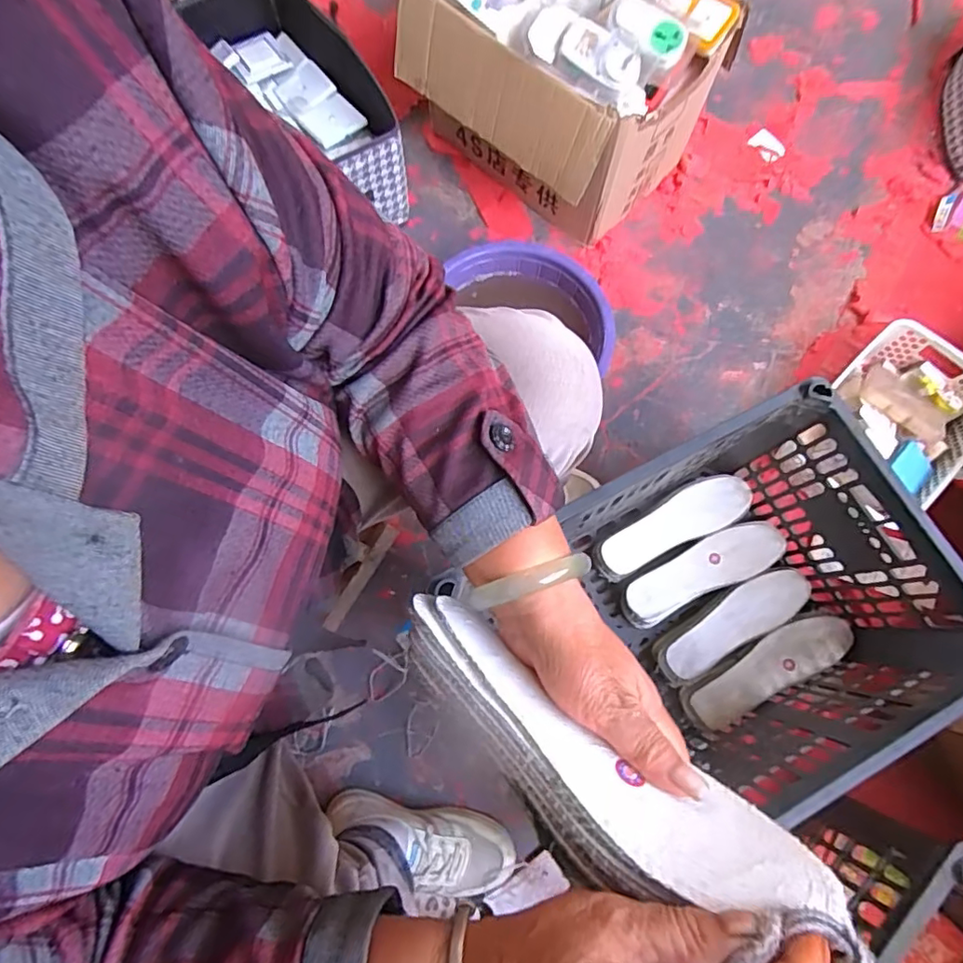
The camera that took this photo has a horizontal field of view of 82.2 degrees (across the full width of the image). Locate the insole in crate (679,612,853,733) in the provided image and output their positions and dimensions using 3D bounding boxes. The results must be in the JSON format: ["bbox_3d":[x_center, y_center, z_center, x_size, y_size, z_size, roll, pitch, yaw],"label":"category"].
[{"bbox_3d":[0.377,0.248,0.729,0.238,0.019,0.066,-29,77,-7],"label":"insole in crate"}]

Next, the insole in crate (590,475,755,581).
[{"bbox_3d":[0.277,0.065,0.796,0.252,0.020,0.070,-29,77,-7],"label":"insole in crate"}]

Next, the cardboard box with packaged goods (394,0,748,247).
[{"bbox_3d":[0.119,-0.633,0.879,0.396,0.300,0.324,43,79,11],"label":"cardboard box with packaged goods"}]

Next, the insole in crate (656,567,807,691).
[{"bbox_3d":[0.342,0.193,0.760,0.237,0.022,0.069,-29,77,-7],"label":"insole in crate"}]

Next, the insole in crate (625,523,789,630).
[{"bbox_3d":[0.308,0.124,0.772,0.244,0.011,0.067,-24,76,-6],"label":"insole in crate"}]

